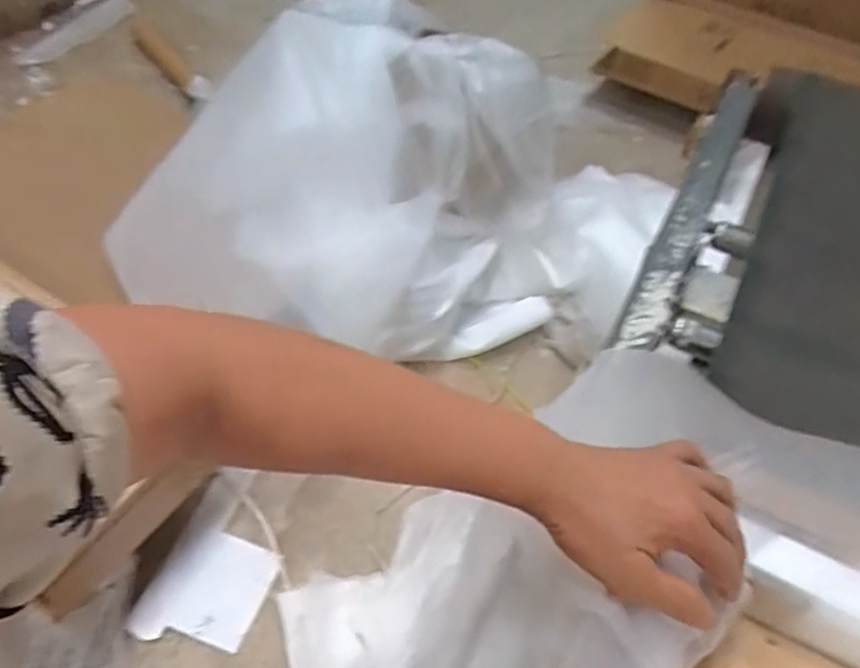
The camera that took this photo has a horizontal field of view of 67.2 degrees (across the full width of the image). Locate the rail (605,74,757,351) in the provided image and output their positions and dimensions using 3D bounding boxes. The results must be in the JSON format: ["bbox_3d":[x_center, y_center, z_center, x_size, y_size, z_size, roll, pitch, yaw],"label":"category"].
[{"bbox_3d":[0.366,-0.197,0.870,0.062,0.032,0.644,26,53,14],"label":"rail"}]

